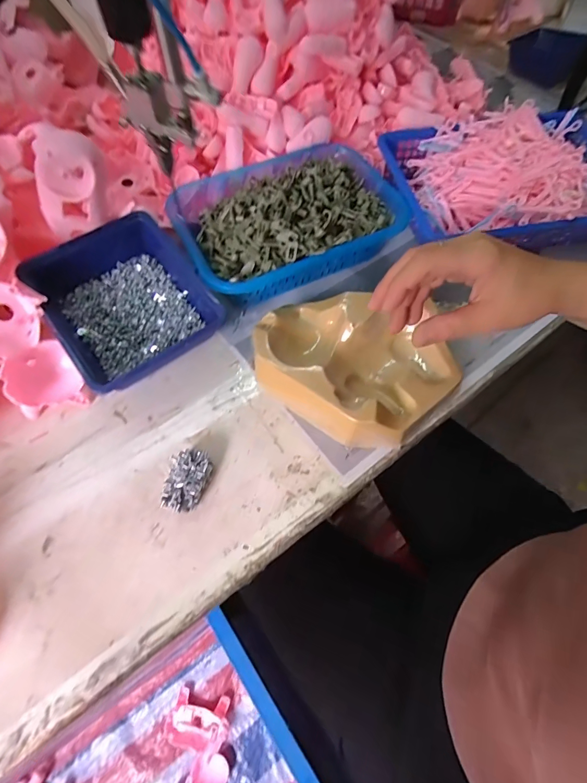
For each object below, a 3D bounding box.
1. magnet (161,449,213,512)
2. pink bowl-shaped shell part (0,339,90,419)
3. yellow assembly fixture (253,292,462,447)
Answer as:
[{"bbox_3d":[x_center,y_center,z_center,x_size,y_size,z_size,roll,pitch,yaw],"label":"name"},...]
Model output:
[{"bbox_3d":[-0.096,0.079,0.340,0.034,0.025,0.052,15,63,7],"label":"magnet"},{"bbox_3d":[-0.244,-0.008,0.369,0.055,0.051,0.052,-29,67,-15],"label":"pink bowl-shaped shell part"},{"bbox_3d":[0.059,-0.028,0.376,0.187,0.056,0.140,10,60,4],"label":"yellow assembly fixture"}]

